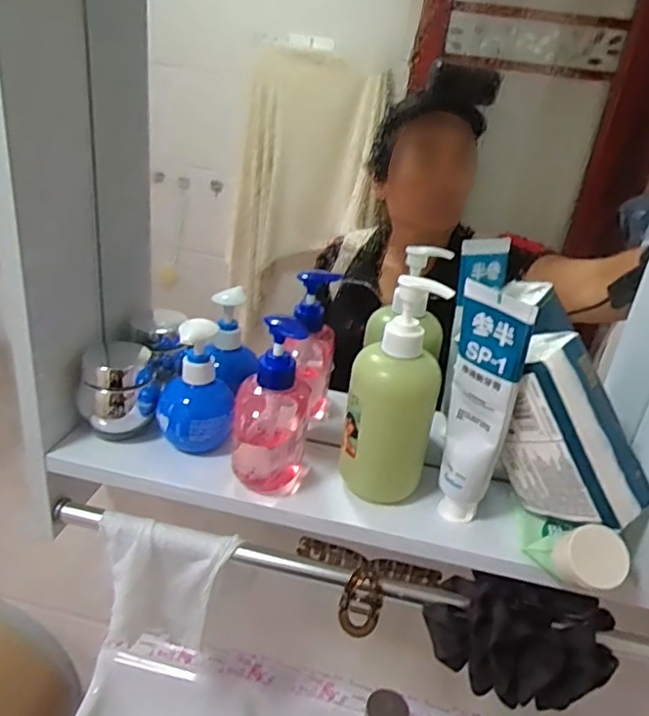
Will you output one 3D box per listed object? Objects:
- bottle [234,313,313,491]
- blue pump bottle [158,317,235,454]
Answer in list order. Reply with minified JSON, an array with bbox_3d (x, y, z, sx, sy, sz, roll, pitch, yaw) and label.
[{"bbox_3d":[-0.041,0.043,0.474,0.056,0.141,0.063,7,26,0],"label":"bottle"},{"bbox_3d":[-0.114,0.022,0.511,0.060,0.112,0.070,1,26,-13],"label":"blue pump bottle"}]

